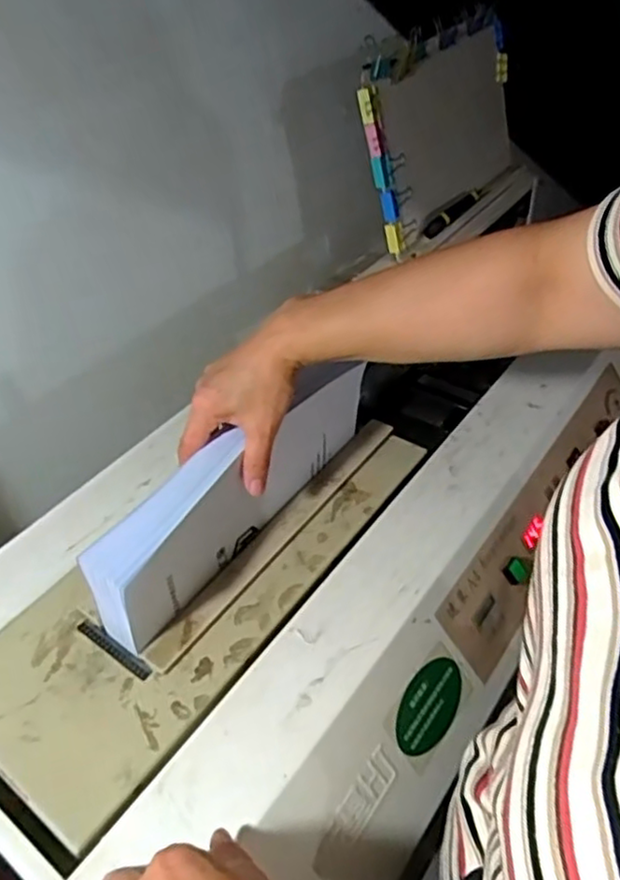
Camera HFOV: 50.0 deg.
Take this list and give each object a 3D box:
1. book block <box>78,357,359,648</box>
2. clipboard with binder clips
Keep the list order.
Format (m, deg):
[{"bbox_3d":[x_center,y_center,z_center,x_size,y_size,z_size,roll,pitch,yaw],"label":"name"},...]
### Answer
[{"bbox_3d":[-0.052,0.040,0.559,0.042,0.111,0.314,25,47,29],"label":"book block"},{"bbox_3d":[0.208,-0.473,0.987,0.019,0.246,0.389,13,48,42],"label":"clipboard with binder clips"}]

